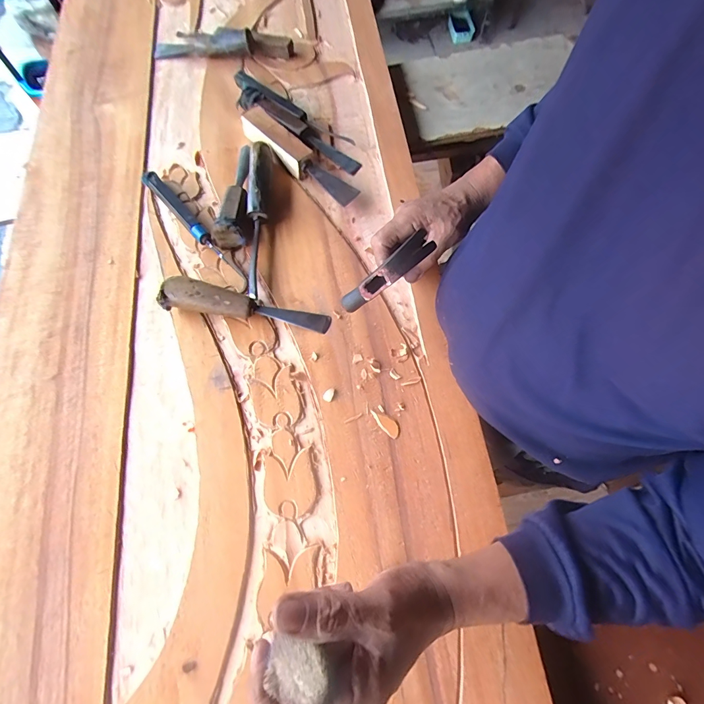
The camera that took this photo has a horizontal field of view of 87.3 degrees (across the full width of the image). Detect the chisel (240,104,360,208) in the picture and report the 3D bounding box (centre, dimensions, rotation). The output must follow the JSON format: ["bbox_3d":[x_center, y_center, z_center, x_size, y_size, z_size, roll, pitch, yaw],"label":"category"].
[{"bbox_3d":[-0.078,-0.290,0.548,0.217,0.042,0.054,40,75,15],"label":"chisel"}]

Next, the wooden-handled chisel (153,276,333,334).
[{"bbox_3d":[-0.130,-0.060,0.461,0.202,0.046,0.035,6,70,4],"label":"wooden-handled chisel"}]

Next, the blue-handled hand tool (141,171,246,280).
[{"bbox_3d":[-0.228,-0.184,0.522,0.021,0.027,0.229,-41,74,-13],"label":"blue-handled hand tool"}]

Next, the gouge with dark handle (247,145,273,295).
[{"bbox_3d":[-0.132,-0.189,0.514,0.032,0.038,0.245,-2,70,1],"label":"gouge with dark handle"}]

